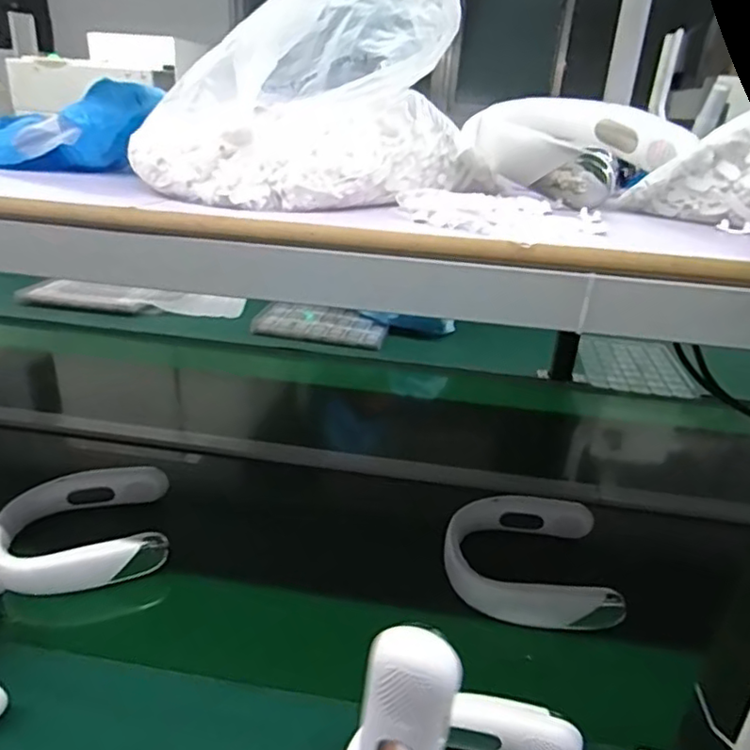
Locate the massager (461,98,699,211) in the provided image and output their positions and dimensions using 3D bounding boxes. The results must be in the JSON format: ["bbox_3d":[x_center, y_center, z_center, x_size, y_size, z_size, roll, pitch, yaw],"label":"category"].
[{"bbox_3d":[0.209,-0.247,0.671,0.201,0.093,0.193,-17,32,-37],"label":"massager"}]

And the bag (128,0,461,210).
[{"bbox_3d":[-0.057,-0.245,0.529,0.268,0.172,0.204,-18,33,-39],"label":"bag"}]

